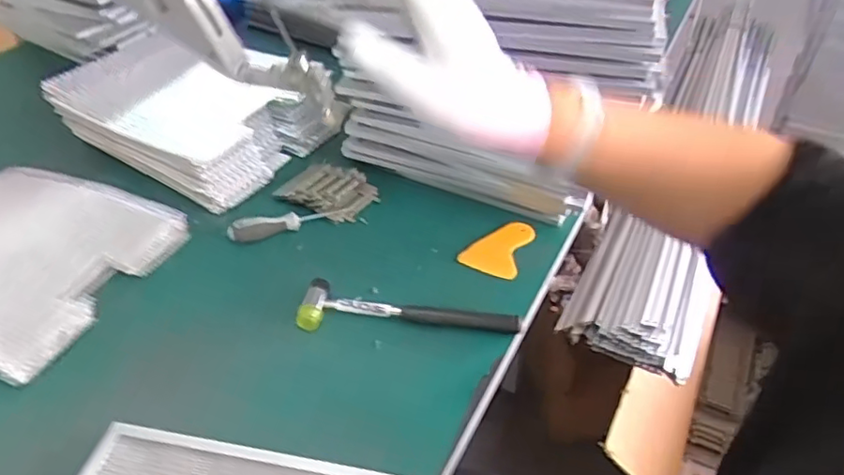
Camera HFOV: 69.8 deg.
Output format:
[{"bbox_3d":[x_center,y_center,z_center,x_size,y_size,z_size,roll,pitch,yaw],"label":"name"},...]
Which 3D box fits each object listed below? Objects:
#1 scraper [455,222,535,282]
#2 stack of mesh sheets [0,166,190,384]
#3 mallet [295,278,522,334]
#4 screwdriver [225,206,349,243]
[{"bbox_3d":[0.096,0.009,0.767,0.074,0.012,0.098,16,46,20],"label":"scraper"},{"bbox_3d":[-0.497,0.020,0.751,0.311,0.056,0.280,14,46,17],"label":"stack of mesh sheets"},{"bbox_3d":[-0.015,0.080,0.685,0.245,0.028,0.056,1,43,4],"label":"mallet"},{"bbox_3d":[-0.172,-0.021,0.795,0.158,0.031,0.021,-14,44,-12],"label":"screwdriver"}]

